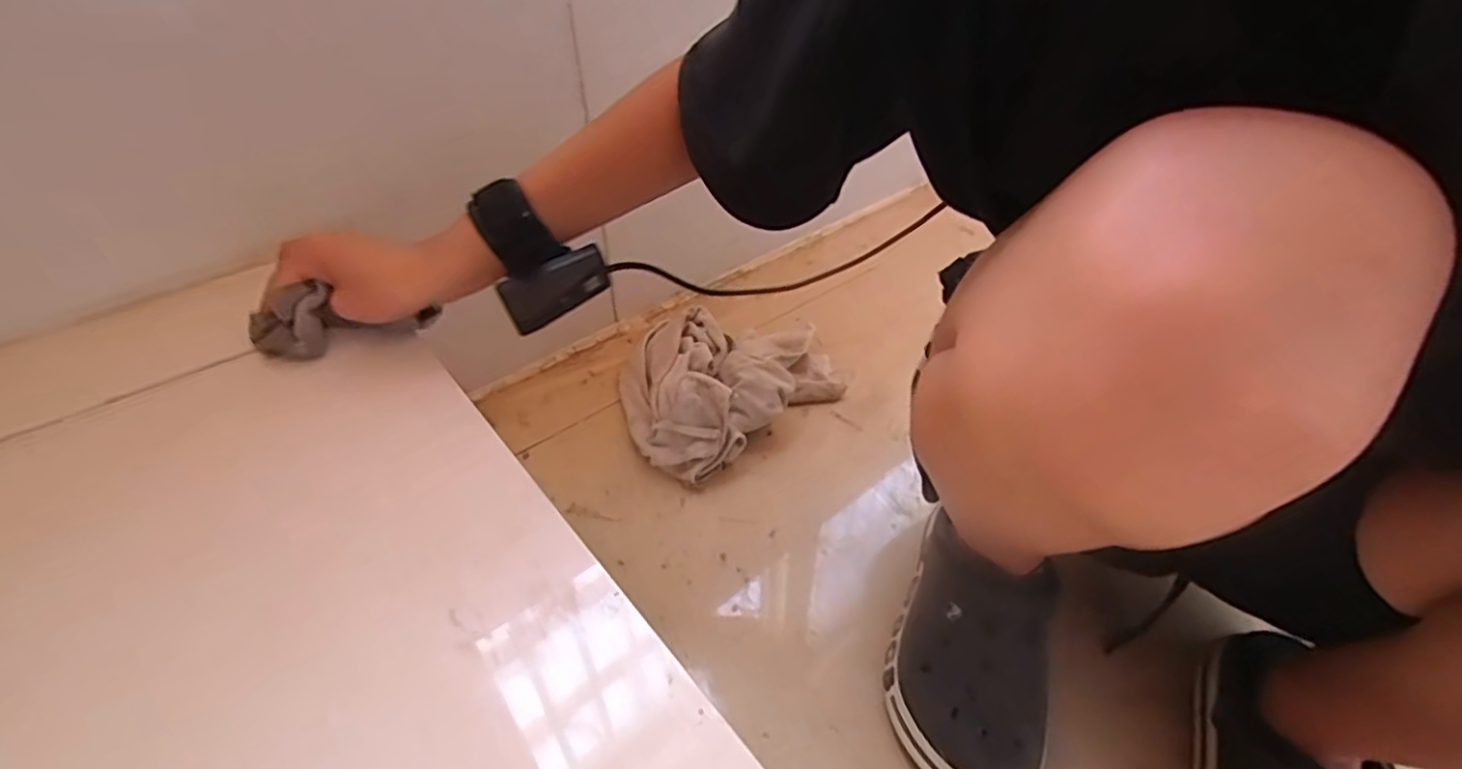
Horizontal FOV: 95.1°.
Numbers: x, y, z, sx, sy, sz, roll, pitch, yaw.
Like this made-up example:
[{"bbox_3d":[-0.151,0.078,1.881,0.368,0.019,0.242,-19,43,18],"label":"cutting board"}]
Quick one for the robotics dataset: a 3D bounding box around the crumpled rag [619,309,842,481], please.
[{"bbox_3d":[-0.017,-0.020,0.722,0.234,0.080,0.197,-33,51,-32],"label":"crumpled rag"}]

